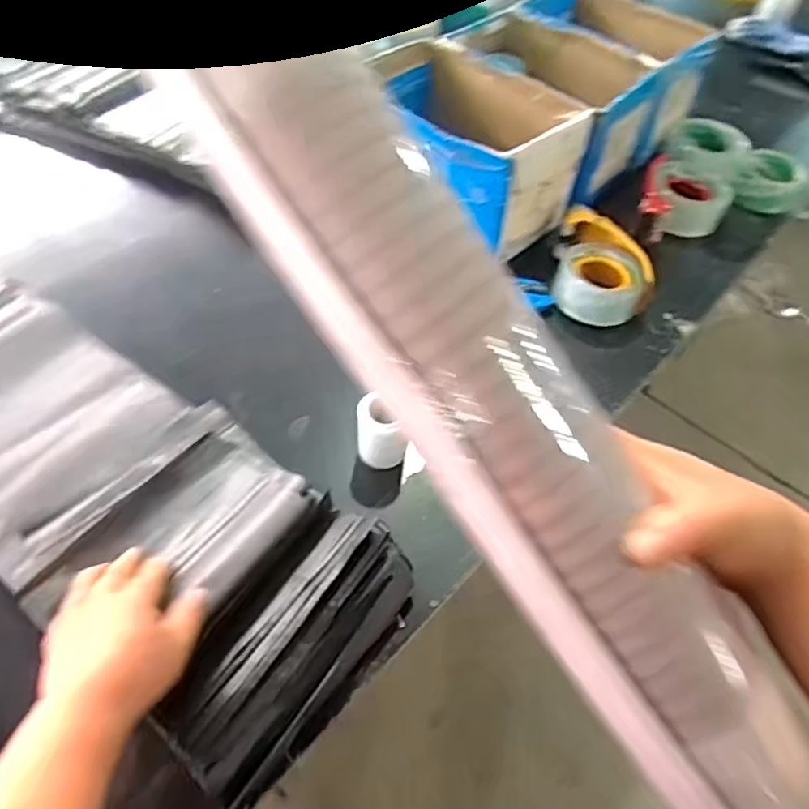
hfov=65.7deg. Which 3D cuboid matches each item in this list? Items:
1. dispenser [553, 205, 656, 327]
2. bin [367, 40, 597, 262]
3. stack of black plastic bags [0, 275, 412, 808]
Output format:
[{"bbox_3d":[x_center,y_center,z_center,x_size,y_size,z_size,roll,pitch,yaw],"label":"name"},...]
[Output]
[{"bbox_3d":[0.246,-0.168,0.777,0.113,0.061,0.145,13,53,5],"label":"dispenser"},{"bbox_3d":[0.070,-0.341,0.825,0.284,0.143,0.193,39,59,22],"label":"bin"},{"bbox_3d":[-0.356,0.023,0.605,0.765,0.051,0.227,29,56,19],"label":"stack of black plastic bags"}]

